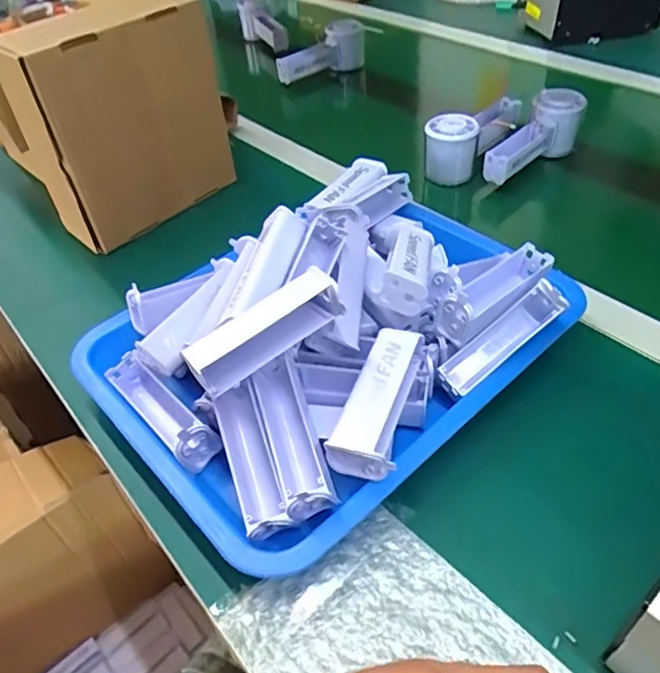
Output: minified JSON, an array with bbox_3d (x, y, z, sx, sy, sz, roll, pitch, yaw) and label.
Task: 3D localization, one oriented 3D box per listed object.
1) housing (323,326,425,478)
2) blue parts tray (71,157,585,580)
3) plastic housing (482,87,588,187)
[{"bbox_3d":[0.033,0.039,0.364,0.036,0.030,0.100,13,48,19],"label":"housing"},{"bbox_3d":[0.001,-0.018,0.420,0.321,0.094,0.254,-33,50,-25],"label":"blue parts tray"},{"bbox_3d":[0.225,-0.219,0.632,0.041,0.064,0.136,31,55,32],"label":"plastic housing"}]

